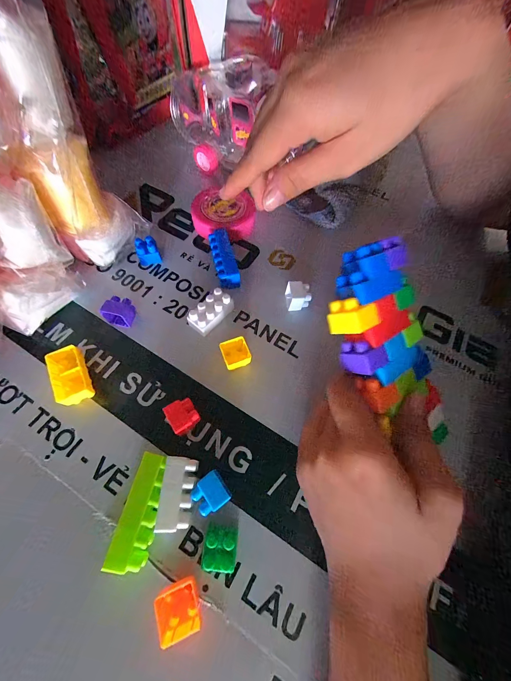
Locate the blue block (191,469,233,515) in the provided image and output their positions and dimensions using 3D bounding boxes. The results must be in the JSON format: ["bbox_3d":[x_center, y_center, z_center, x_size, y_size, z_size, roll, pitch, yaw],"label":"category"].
[{"bbox_3d":[-0.028,0.097,0.165,0.020,0.019,0.019,-33,70,-17],"label":"blue block"}]

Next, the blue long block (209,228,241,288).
[{"bbox_3d":[-0.030,-0.077,0.247,0.019,0.019,0.061,-12,66,-9],"label":"blue long block"}]

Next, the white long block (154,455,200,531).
[{"bbox_3d":[-0.048,0.096,0.164,0.019,0.019,0.039,3,64,-2],"label":"white long block"}]

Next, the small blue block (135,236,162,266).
[{"bbox_3d":[-0.104,-0.085,0.248,0.019,0.019,0.018,-21,67,-13],"label":"small blue block"}]

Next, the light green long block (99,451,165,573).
[{"bbox_3d":[-0.067,0.102,0.159,0.020,0.021,0.057,13,64,3],"label":"light green long block"}]

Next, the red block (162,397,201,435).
[{"bbox_3d":[-0.051,0.054,0.184,0.018,0.020,0.022,-31,70,-16],"label":"red block"}]

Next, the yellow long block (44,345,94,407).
[{"bbox_3d":[-0.138,0.026,0.194,0.022,0.018,0.040,-24,68,-14],"label":"yellow long block"}]

